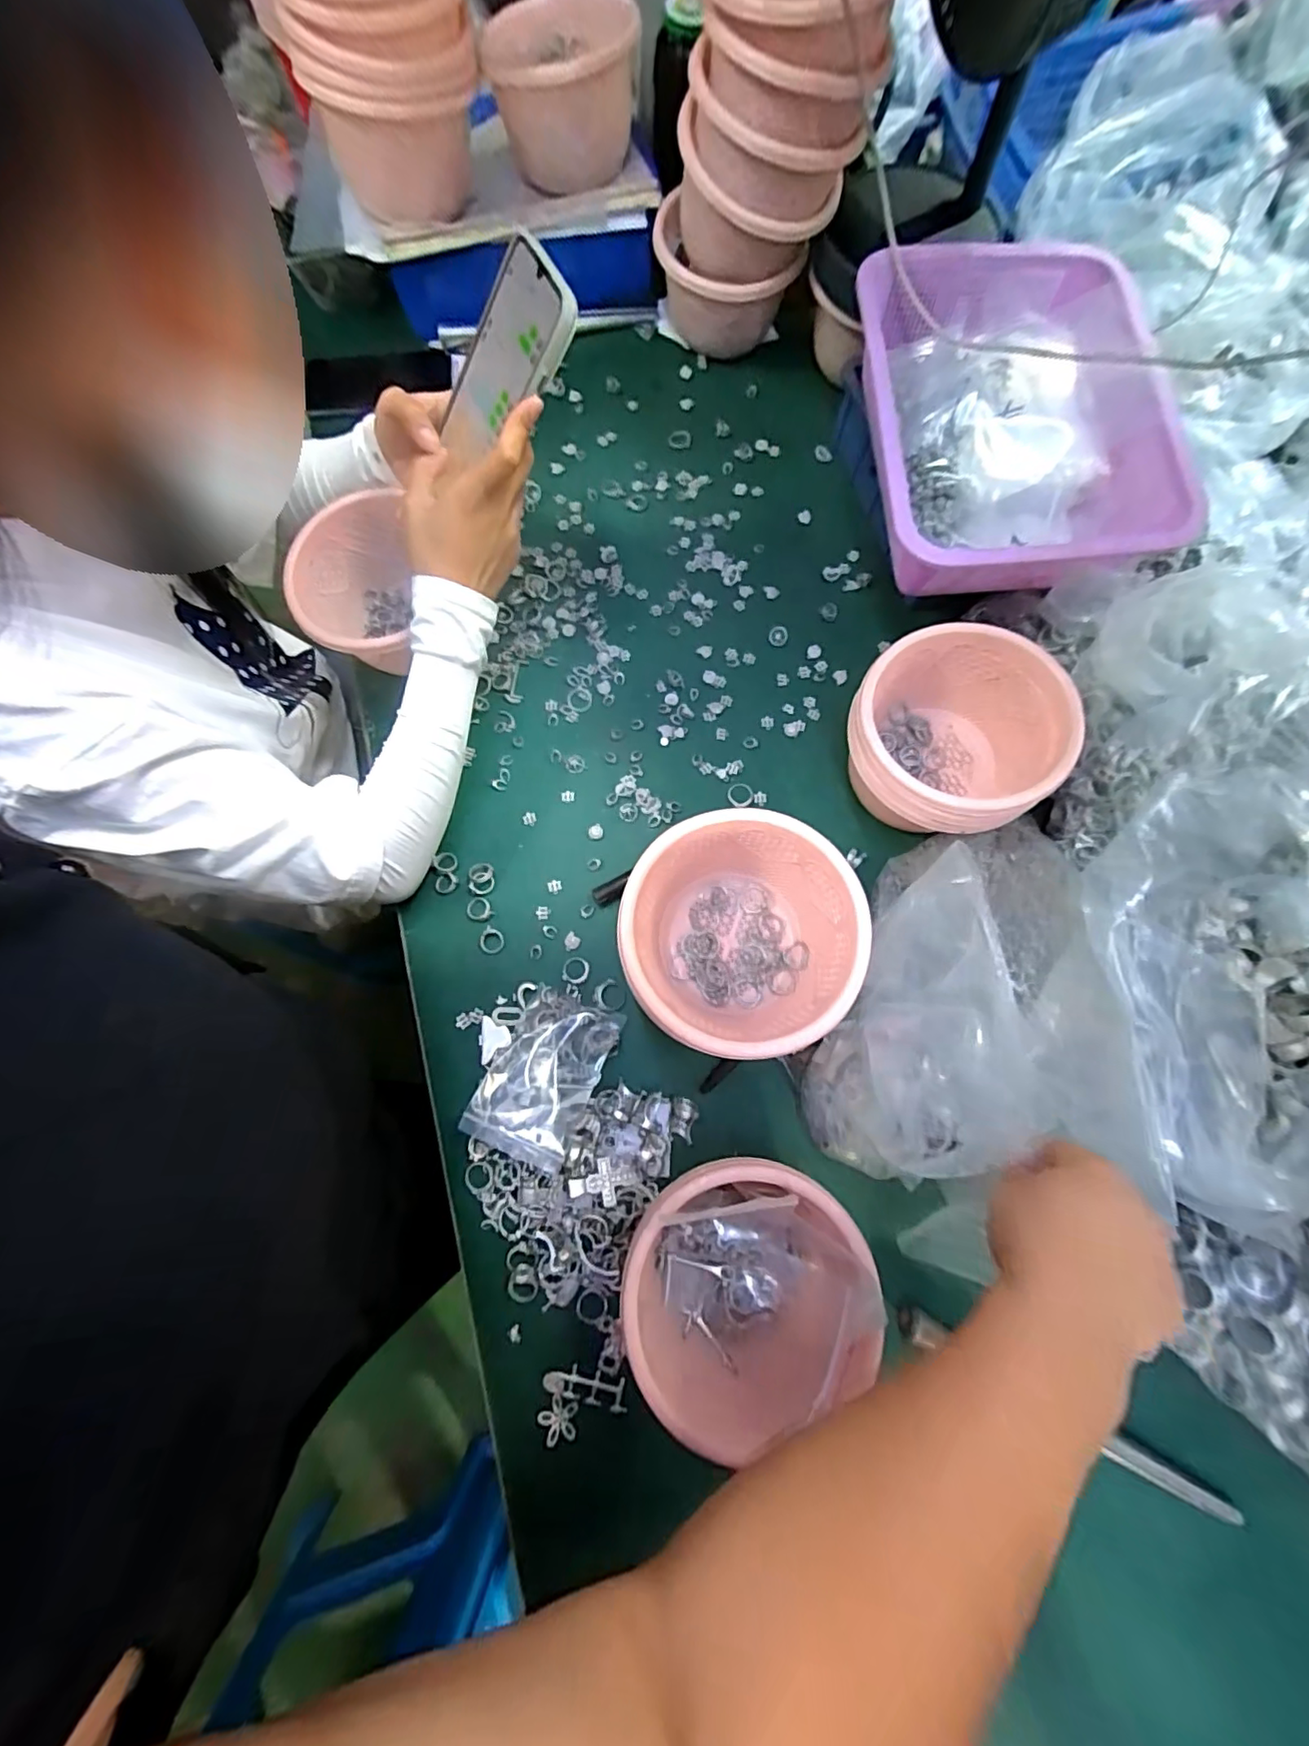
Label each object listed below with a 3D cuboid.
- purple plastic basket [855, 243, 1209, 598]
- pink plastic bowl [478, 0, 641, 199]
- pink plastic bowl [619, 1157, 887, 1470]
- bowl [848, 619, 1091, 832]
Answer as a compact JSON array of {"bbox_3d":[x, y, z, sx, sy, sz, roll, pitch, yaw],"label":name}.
[{"bbox_3d":[0.284,-0.374,0.480,0.219,0.079,0.319,-2,75,0],"label":"purple plastic basket"},{"bbox_3d":[-0.086,-0.746,0.559,0.136,0.089,0.132,-5,75,-1],"label":"pink plastic bowl"},{"bbox_3d":[0.052,0.255,0.377,0.143,0.112,0.132,0,75,0],"label":"pink plastic bowl"},{"bbox_3d":[0.228,-0.100,0.469,0.135,0.123,0.146,0,75,0],"label":"bowl"}]

